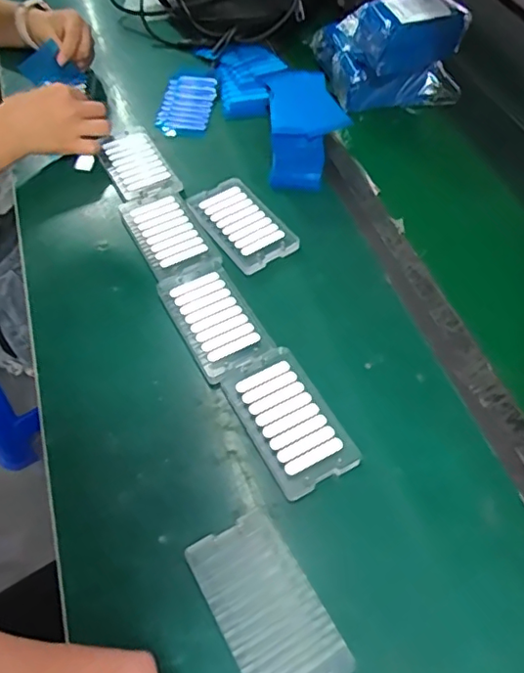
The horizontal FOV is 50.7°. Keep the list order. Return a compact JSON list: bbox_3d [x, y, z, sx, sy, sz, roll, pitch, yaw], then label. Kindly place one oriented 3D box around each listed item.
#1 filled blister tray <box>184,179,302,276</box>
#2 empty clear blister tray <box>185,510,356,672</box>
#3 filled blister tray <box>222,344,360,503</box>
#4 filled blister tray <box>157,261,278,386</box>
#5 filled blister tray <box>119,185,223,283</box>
[{"bbox_3d":[-0.020,-0.121,0.585,0.072,0.009,0.118,-30,61,-18],"label":"filled blister tray"},{"bbox_3d":[0.003,0.187,0.383,0.066,0.012,0.120,-27,60,-17],"label":"empty clear blister tray"},{"bbox_3d":[0.022,0.068,0.461,0.069,0.010,0.120,-25,60,-16],"label":"filled blister tray"},{"bbox_3d":[-0.046,-0.018,0.520,0.069,0.011,0.120,-25,60,-16],"label":"filled blister tray"},{"bbox_3d":[-0.100,-0.109,0.583,0.068,0.009,0.123,-25,60,-15],"label":"filled blister tray"}]

